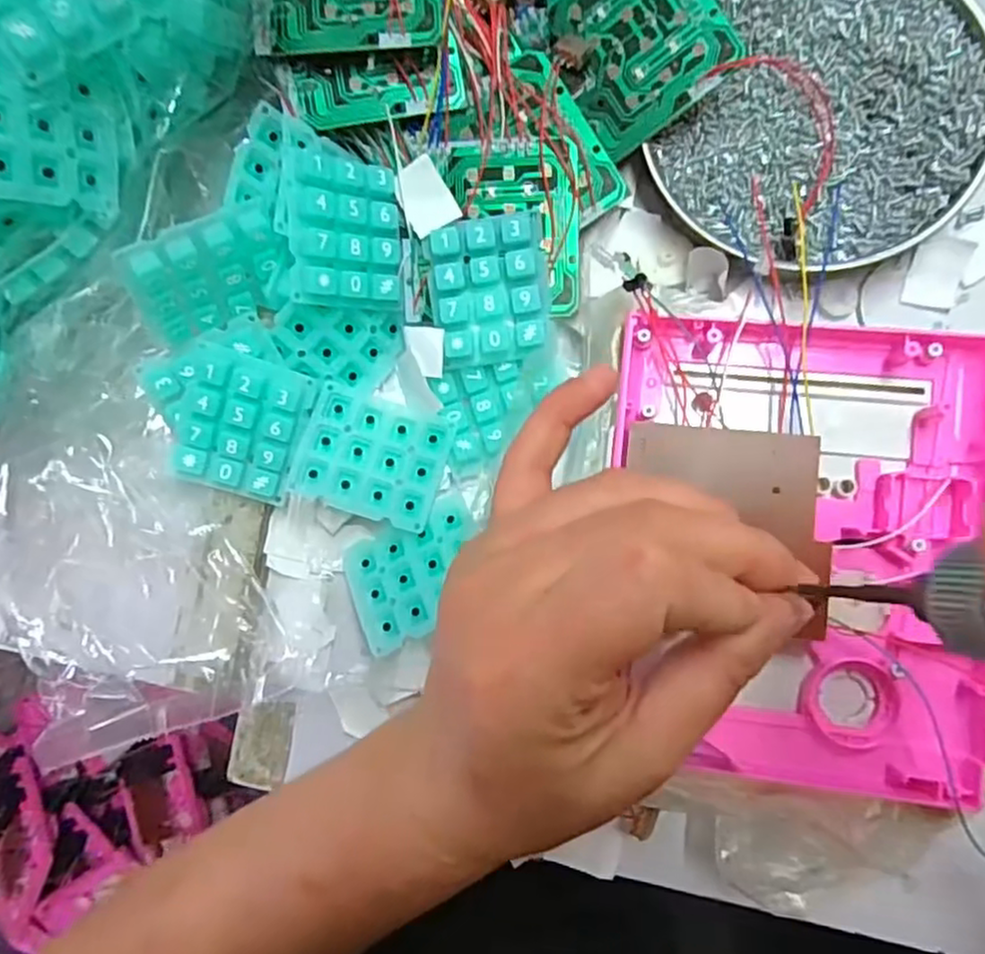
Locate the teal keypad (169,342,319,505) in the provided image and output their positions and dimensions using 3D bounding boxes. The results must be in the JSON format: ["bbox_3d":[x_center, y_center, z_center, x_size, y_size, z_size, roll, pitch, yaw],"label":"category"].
[{"bbox_3d":[-0.103,-0.020,0.281,0.048,0.012,0.056,19,105,-11],"label":"teal keypad"}]

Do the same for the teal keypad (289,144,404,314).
[{"bbox_3d":[-0.059,-0.100,0.279,0.047,0.014,0.060,-5,99,-36],"label":"teal keypad"}]

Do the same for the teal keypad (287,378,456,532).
[{"bbox_3d":[-0.050,-0.008,0.290,0.058,0.013,0.048,17,89,8],"label":"teal keypad"}]

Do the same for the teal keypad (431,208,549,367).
[{"bbox_3d":[0.000,-0.076,0.283,0.046,0.014,0.058,-6,102,-3],"label":"teal keypad"}]

